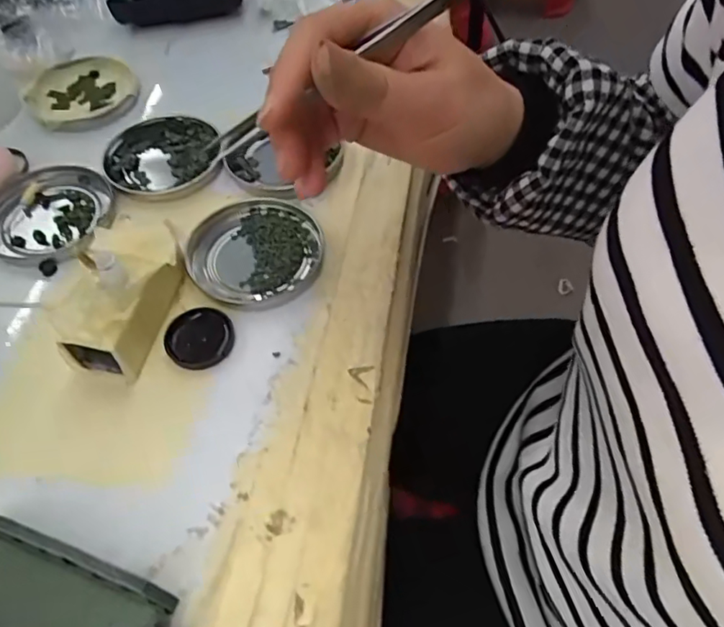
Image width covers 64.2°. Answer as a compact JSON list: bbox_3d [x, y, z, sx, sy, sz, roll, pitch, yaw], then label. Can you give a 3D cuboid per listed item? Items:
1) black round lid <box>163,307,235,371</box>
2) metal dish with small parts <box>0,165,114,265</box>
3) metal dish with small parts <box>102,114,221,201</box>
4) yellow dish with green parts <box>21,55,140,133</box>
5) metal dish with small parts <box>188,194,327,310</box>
[{"bbox_3d":[-0.087,0.013,0.308,0.035,0.007,0.036,-1,54,2],"label":"black round lid"},{"bbox_3d":[-0.197,-0.063,0.364,0.077,0.011,0.078,-1,54,2],"label":"metal dish with small parts"},{"bbox_3d":[-0.133,-0.106,0.387,0.074,0.010,0.071,-1,54,2],"label":"metal dish with small parts"},{"bbox_3d":[-0.211,-0.164,0.437,0.077,0.024,0.077,-1,54,2],"label":"yellow dish with green parts"},{"bbox_3d":[-0.062,-0.037,0.340,0.075,0.011,0.079,-1,54,2],"label":"metal dish with small parts"}]

